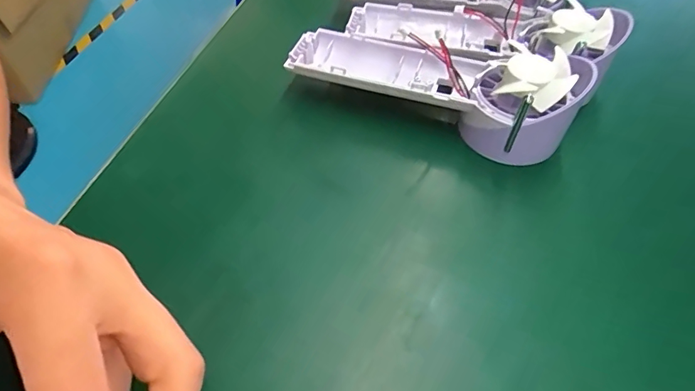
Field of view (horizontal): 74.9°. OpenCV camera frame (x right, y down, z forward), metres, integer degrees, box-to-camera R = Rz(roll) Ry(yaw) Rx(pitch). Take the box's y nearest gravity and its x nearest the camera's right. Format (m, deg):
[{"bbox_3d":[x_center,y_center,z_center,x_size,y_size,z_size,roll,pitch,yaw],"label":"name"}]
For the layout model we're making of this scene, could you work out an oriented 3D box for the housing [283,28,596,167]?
[{"bbox_3d":[0.052,-0.073,0.284,0.174,0.047,0.064,21,55,15],"label":"housing"}]

